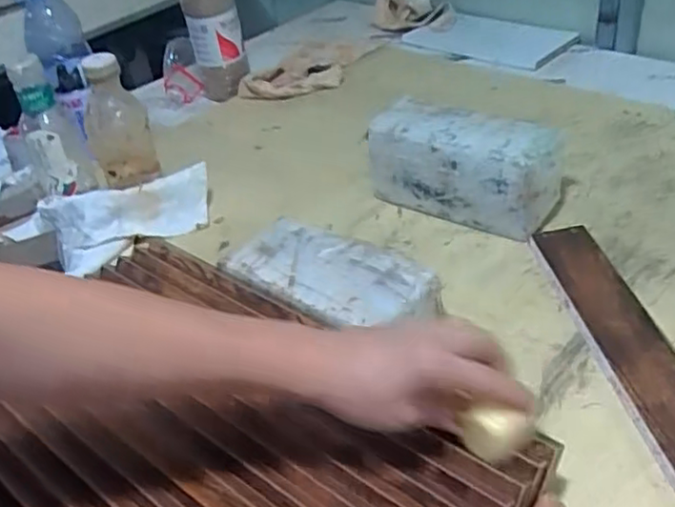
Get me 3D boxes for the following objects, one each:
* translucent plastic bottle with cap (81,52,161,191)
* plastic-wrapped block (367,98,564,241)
[{"bbox_3d":[-0.261,-0.152,0.789,0.071,0.149,0.055,-18,37,-12],"label":"translucent plastic bottle with cap"},{"bbox_3d":[0.139,-0.107,0.772,0.221,0.100,0.092,19,44,32],"label":"plastic-wrapped block"}]

